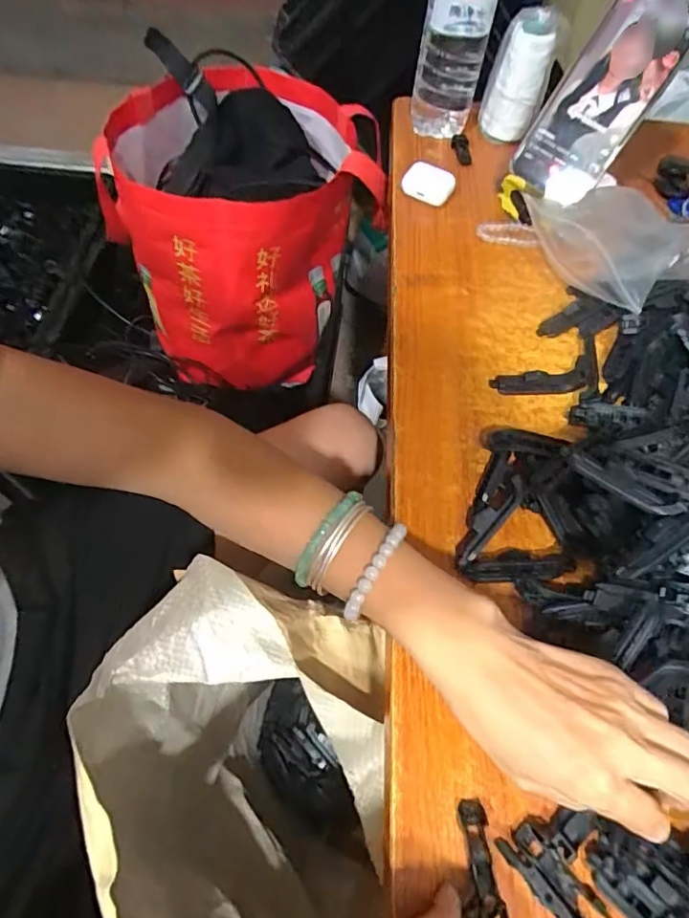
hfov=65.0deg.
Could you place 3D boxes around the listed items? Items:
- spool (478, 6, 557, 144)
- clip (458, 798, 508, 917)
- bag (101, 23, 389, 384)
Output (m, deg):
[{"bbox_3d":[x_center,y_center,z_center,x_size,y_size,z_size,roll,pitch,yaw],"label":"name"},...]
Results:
[{"bbox_3d":[0.177,-0.394,0.557,0.058,0.107,0.049,18,62,11],"label":"spool"},{"bbox_3d":[0.070,0.209,0.281,0.018,0.009,0.054,-2,48,0],"label":"clip"},{"bbox_3d":[-0.140,-0.309,0.726,0.308,0.276,0.304,-19,63,-13],"label":"bag"}]

